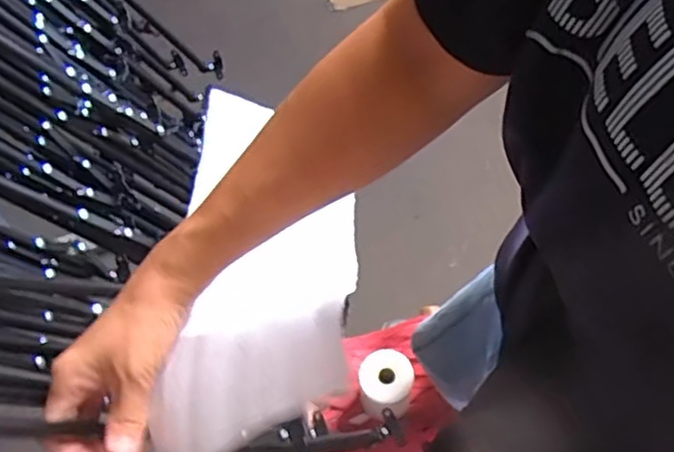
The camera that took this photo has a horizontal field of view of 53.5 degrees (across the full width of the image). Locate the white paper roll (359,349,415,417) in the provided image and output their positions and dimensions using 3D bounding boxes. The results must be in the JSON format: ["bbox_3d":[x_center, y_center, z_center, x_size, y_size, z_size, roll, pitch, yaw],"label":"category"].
[{"bbox_3d":[0.073,0.244,1.008,0.081,0.090,0.091,-3,62,-1],"label":"white paper roll"}]

